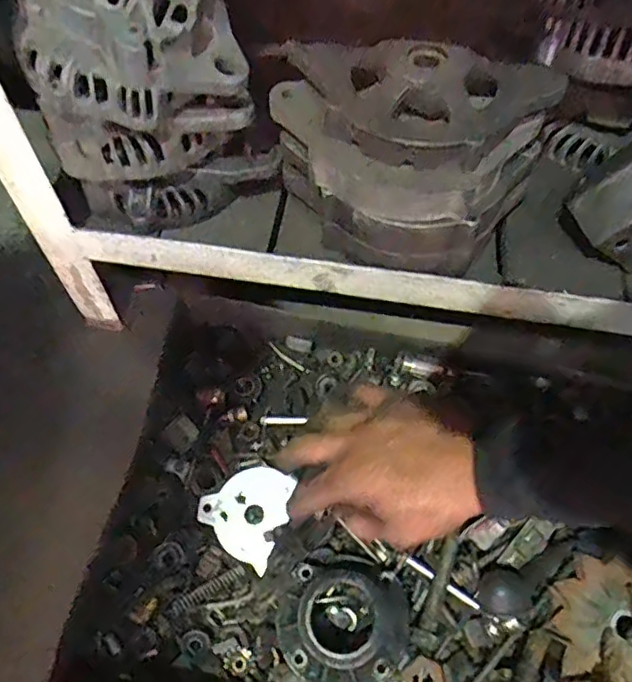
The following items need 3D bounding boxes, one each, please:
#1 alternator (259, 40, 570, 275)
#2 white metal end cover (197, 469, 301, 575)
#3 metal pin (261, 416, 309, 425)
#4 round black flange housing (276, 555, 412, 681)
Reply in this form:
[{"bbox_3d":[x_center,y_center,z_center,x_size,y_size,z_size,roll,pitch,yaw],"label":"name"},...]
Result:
[{"bbox_3d":[0.064,-0.129,0.420,0.198,0.114,0.112,7,58,5],"label":"alternator"},{"bbox_3d":[-0.054,0.132,0.463,0.065,0.009,0.072,22,63,13],"label":"white metal end cover"},{"bbox_3d":[-0.027,0.068,0.504,0.044,0.004,0.007,-3,58,19],"label":"metal pin"},{"bbox_3d":[0.017,0.194,0.406,0.089,0.036,0.093,31,65,17],"label":"round black flange housing"}]

